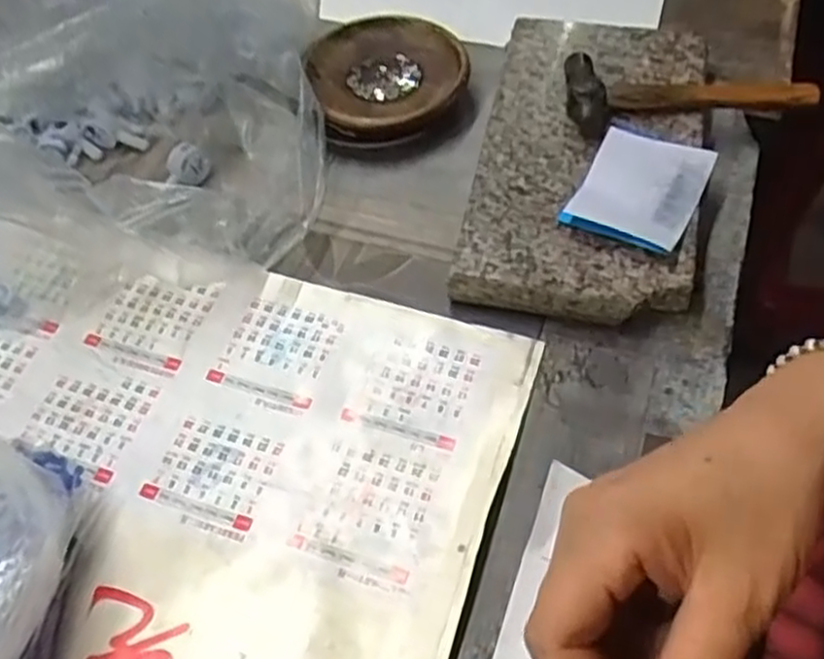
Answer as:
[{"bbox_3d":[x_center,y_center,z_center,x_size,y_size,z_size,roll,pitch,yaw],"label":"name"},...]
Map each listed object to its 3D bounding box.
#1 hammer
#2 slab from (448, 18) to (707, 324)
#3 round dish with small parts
[{"bbox_3d":[0.174,-0.154,0.482,0.153,0.021,0.054,-2,56,3],"label":"hammer"},{"bbox_3d":[0.110,-0.110,0.479,0.131,0.028,0.243,9,57,10],"label":"slab"},{"bbox_3d":[-0.018,-0.177,0.532,0.106,0.029,0.123,-12,56,-4],"label":"round dish with small parts"}]

